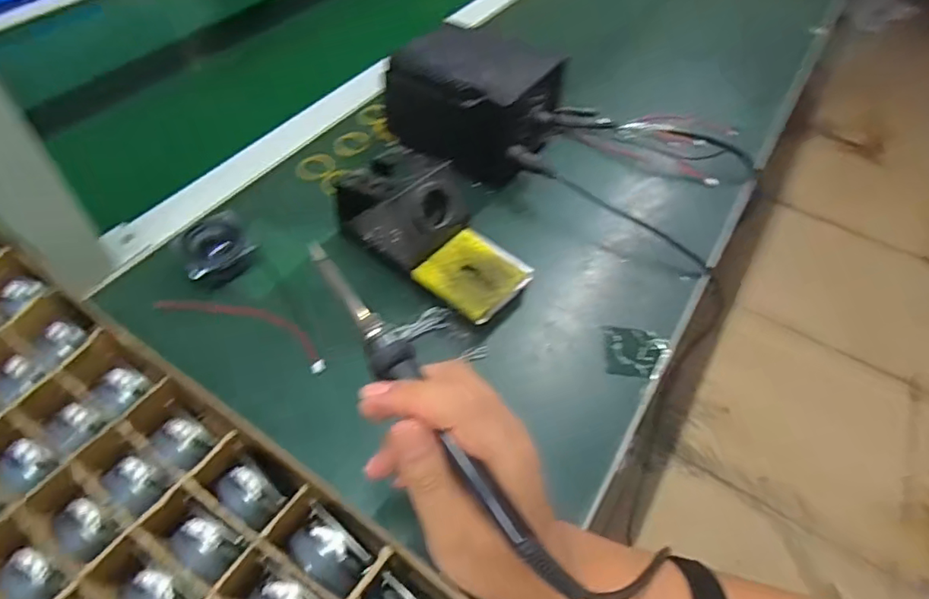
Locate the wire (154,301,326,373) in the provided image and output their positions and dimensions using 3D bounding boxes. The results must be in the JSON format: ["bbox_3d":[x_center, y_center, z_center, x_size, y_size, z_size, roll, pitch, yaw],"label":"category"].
[{"bbox_3d":[-0.164,0.019,0.410,0.142,0.005,0.029,20,53,10],"label":"wire"}]

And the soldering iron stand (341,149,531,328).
[{"bbox_3d":[-0.028,-0.059,0.437,0.170,0.072,0.078,39,59,23],"label":"soldering iron stand"}]

